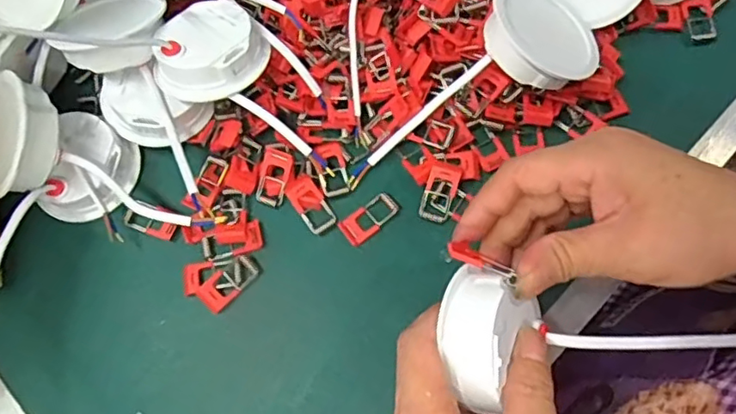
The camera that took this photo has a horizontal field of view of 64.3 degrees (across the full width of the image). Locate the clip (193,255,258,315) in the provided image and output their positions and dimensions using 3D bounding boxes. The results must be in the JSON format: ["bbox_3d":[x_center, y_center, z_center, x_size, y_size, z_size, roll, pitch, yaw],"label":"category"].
[{"bbox_3d":[-0.083,0.045,0.346,0.037,0.005,0.019,-43,72,-10],"label":"clip"}]

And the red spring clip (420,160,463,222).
[{"bbox_3d":[0.044,-0.011,0.352,0.018,0.009,0.037,19,73,12],"label":"red spring clip"}]

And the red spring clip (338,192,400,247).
[{"bbox_3d":[0.001,0.007,0.355,0.037,0.004,0.019,-37,71,-8],"label":"red spring clip"}]

